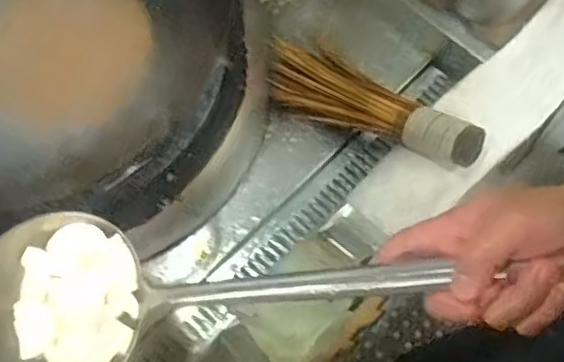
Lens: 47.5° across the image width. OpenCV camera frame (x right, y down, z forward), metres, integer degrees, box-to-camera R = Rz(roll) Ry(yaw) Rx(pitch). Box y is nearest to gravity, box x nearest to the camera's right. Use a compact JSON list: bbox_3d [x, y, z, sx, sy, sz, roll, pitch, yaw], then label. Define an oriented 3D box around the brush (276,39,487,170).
[{"bbox_3d":[0.108,-0.095,0.754,0.275,0.064,0.091,29,71,29],"label":"brush"}]

